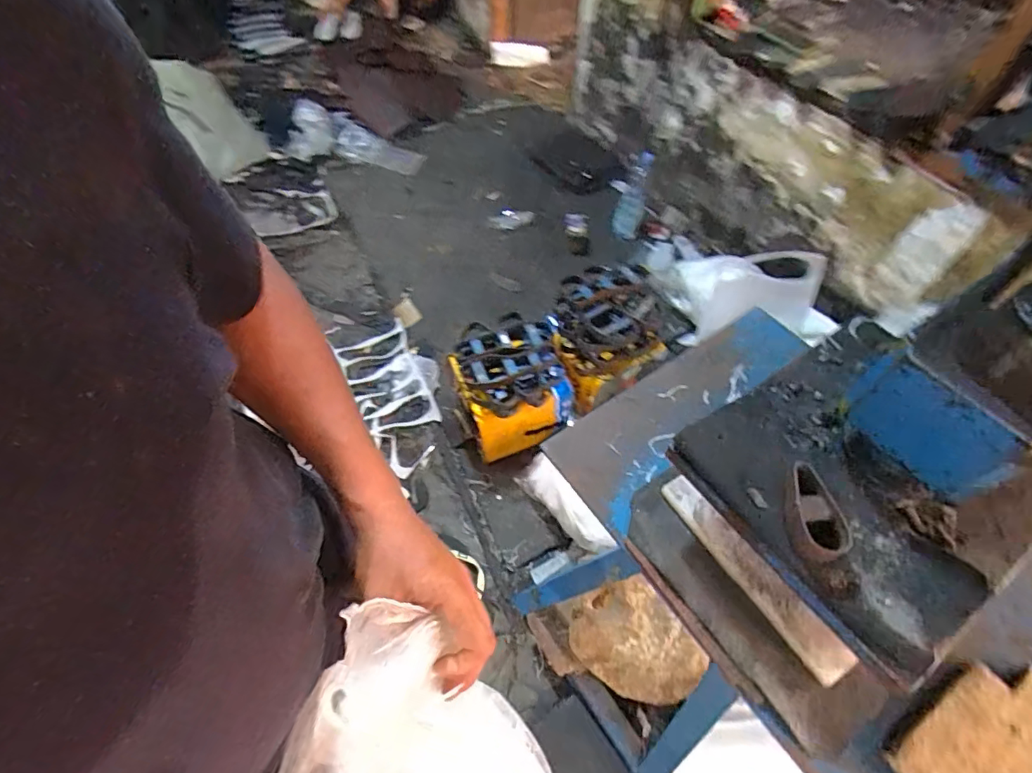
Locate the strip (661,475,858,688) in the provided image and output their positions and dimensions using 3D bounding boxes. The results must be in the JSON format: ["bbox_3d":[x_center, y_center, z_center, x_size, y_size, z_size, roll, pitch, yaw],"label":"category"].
[{"bbox_3d":[0.237,0.188,0.527,0.039,0.018,0.226,-30,61,-19],"label":"strip"}]

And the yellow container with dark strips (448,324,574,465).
[{"bbox_3d":[-0.006,0.028,1.348,0.276,0.361,0.198,-8,57,-6],"label":"yellow container with dark strips"}]

